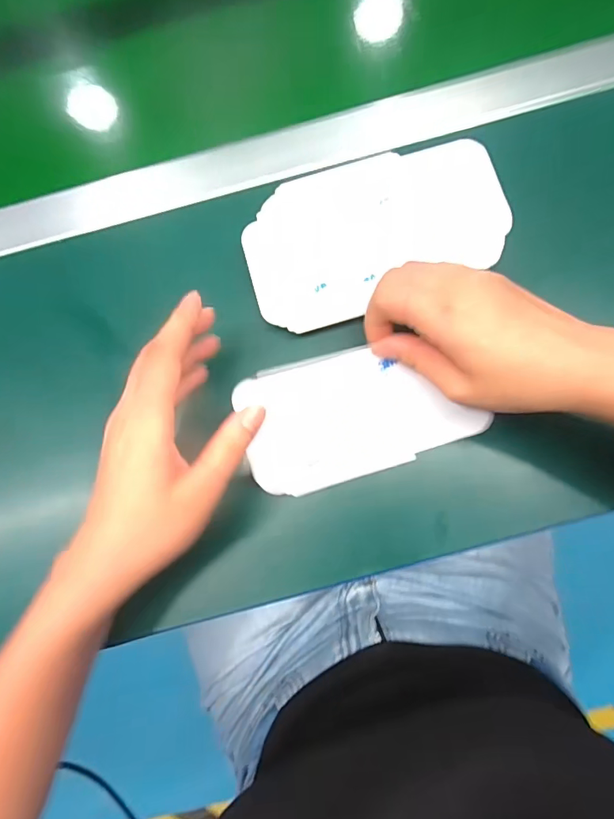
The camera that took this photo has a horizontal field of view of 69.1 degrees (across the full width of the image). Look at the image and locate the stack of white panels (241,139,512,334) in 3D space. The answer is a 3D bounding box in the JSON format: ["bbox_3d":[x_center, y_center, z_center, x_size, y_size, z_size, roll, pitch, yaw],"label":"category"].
[{"bbox_3d":[0.049,-0.128,0.314,0.185,0.013,0.112,-17,81,-1],"label":"stack of white panels"}]

